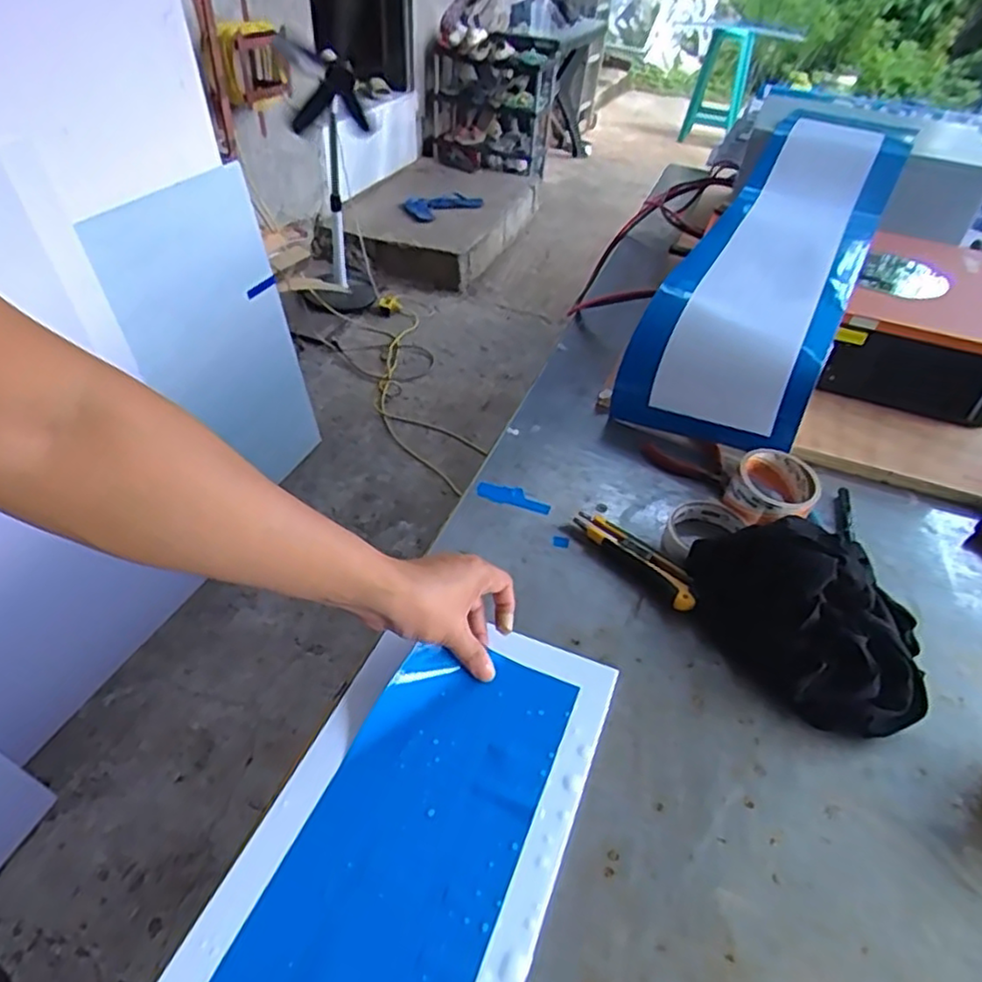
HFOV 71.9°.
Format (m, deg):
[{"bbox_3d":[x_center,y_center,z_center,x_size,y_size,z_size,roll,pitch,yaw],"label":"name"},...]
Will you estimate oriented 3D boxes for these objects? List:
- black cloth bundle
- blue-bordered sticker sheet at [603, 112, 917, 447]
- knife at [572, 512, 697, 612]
[{"bbox_3d":[0.286,0.106,0.604,0.156,0.079,0.217,-18,46,-25],"label":"black cloth bundle"},{"bbox_3d":[0.445,-0.381,1.049,0.243,0.119,0.860,23,57,19],"label":"blue-bordered sticker sheet"},{"bbox_3d":[0.145,0.064,0.677,0.033,0.018,0.151,-26,50,-31],"label":"knife"}]

